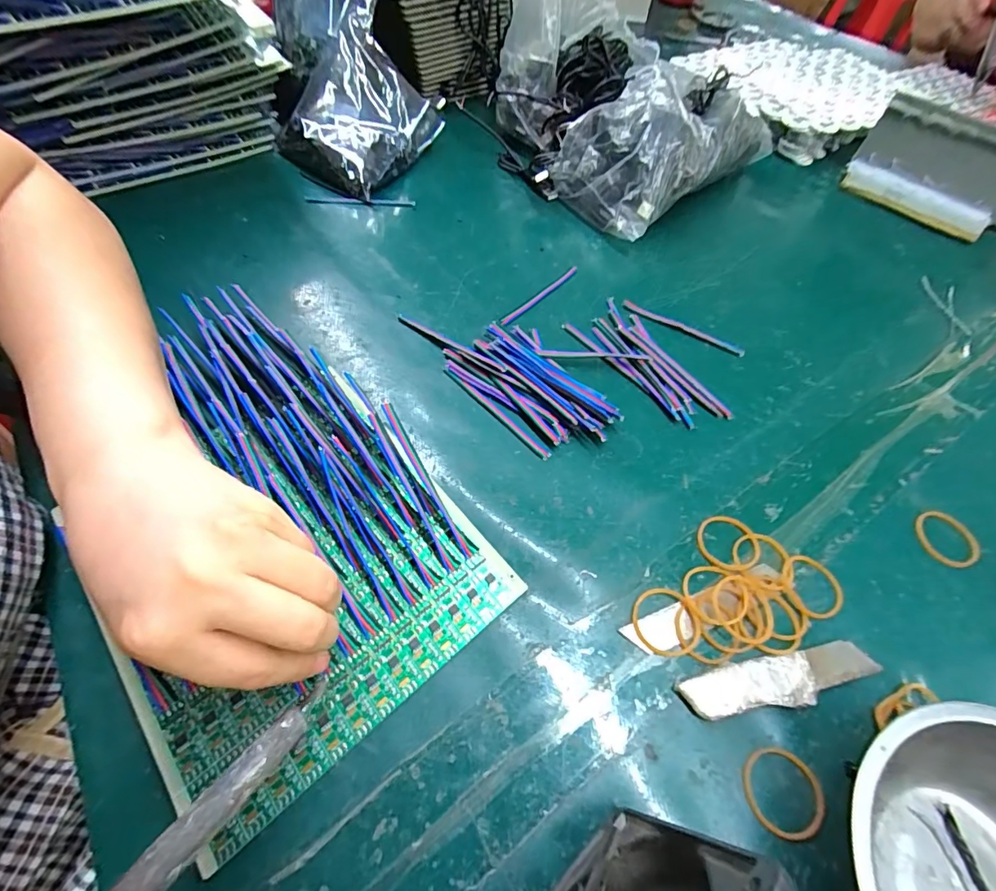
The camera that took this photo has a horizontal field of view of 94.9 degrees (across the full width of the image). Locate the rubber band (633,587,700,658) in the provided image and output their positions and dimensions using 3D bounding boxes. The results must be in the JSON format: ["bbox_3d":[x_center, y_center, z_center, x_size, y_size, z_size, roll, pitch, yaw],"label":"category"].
[{"bbox_3d":[0.085,0.089,0.231,0.034,0.004,0.033,2,56,-2],"label":"rubber band"}]

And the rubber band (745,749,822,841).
[{"bbox_3d":[0.123,0.149,0.195,0.034,0.004,0.031,5,56,0],"label":"rubber band"}]

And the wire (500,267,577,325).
[{"bbox_3d":[0.034,-0.121,0.368,0.006,0.004,0.093,37,62,19],"label":"wire"}]

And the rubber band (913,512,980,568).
[{"bbox_3d":[0.263,0.055,0.267,0.031,0.004,0.033,2,56,-2],"label":"rubber band"}]

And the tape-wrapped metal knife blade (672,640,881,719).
[{"bbox_3d":[0.136,0.113,0.219,0.102,0.006,0.021,-7,57,-8],"label":"tape-wrapped metal knife blade"}]

